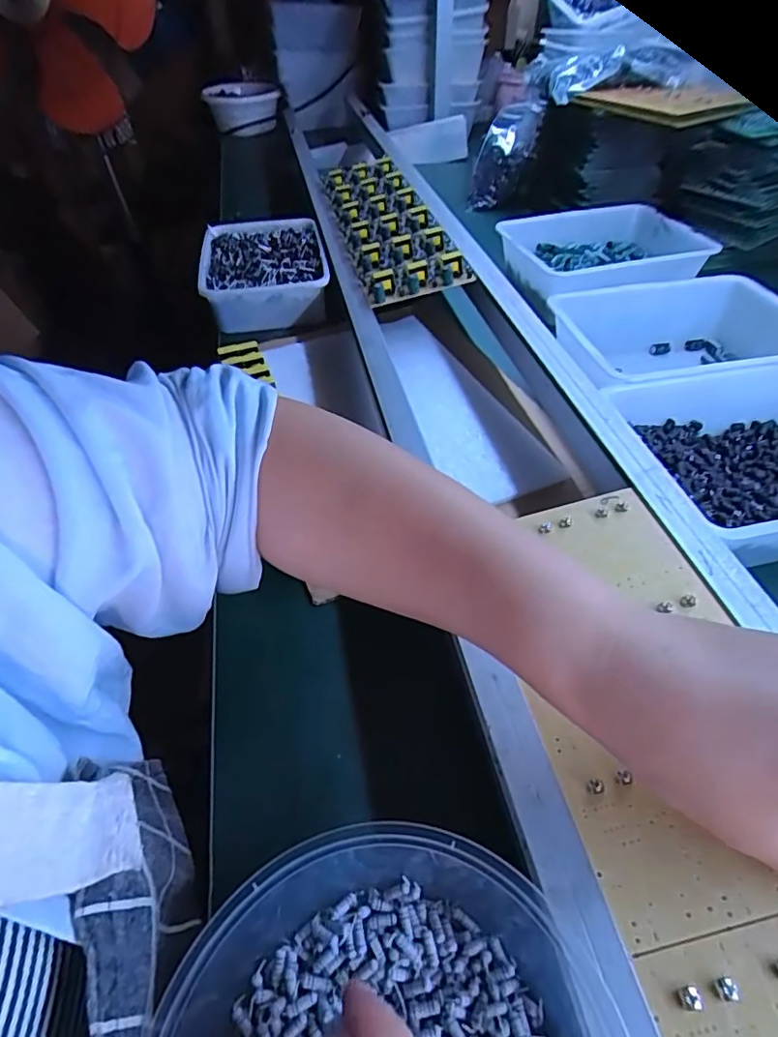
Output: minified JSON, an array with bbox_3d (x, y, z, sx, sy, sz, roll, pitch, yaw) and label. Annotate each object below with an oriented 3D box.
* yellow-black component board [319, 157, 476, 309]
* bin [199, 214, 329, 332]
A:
[{"bbox_3d":[-0.007,-0.366,0.663,0.100,0.028,0.395,-11,48,-7],"label":"yellow-black component board"},{"bbox_3d":[-0.150,-0.299,0.661,0.144,0.051,0.211,-10,48,-6],"label":"bin"}]

